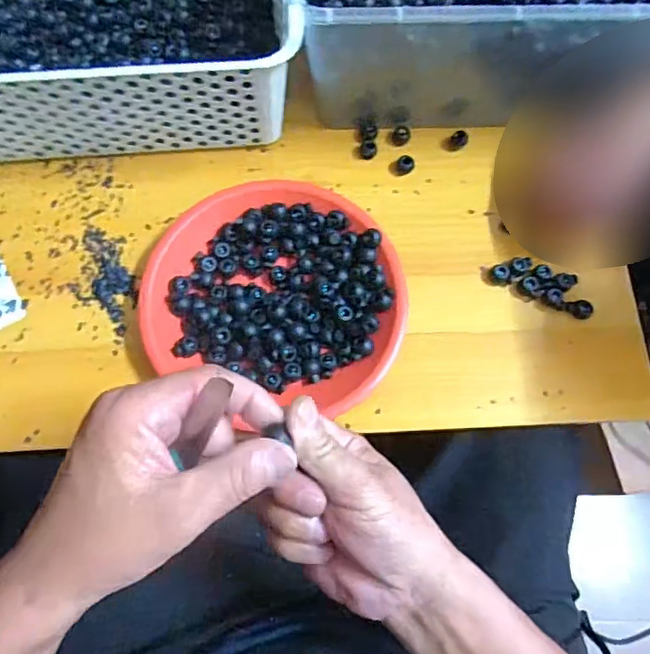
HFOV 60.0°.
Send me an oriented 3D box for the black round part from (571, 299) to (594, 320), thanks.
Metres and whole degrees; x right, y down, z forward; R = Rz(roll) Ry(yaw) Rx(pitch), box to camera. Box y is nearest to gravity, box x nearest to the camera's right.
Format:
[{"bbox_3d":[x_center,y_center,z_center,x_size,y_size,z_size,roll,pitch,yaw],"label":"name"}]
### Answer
[{"bbox_3d":[0.203,-0.014,0.445,0.016,0.008,0.016,1,72,-2],"label":"black round part"}]

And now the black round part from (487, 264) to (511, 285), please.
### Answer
[{"bbox_3d":[0.140,-0.043,0.452,0.016,0.007,0.018,8,72,1],"label":"black round part"}]

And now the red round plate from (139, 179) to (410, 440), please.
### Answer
[{"bbox_3d":[-0.036,-0.022,0.433,0.198,0.030,0.179,34,74,9],"label":"red round plate"}]

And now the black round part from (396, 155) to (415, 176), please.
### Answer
[{"bbox_3d":[0.069,-0.140,0.482,0.016,0.011,0.013,-35,76,-12],"label":"black round part"}]

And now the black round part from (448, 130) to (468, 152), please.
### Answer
[{"bbox_3d":[0.116,-0.162,0.491,0.015,0.013,0.014,1,72,-2],"label":"black round part"}]

